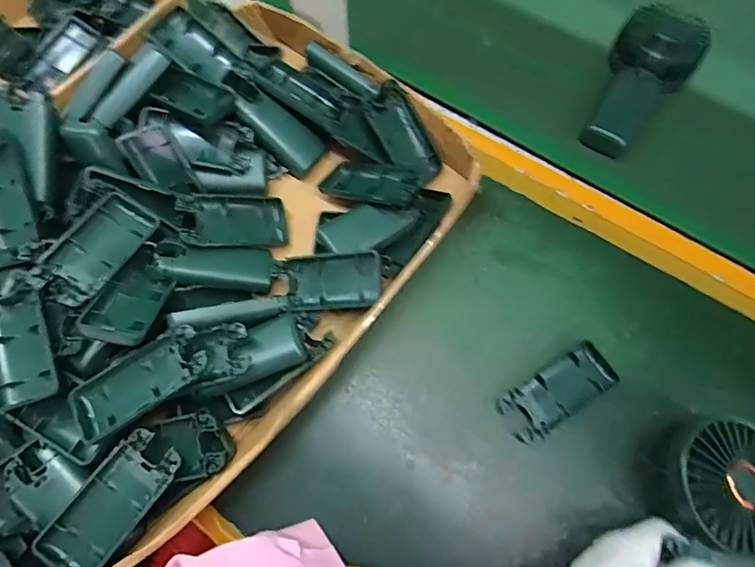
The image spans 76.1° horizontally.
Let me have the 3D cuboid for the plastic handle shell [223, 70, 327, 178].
[{"bbox_3d":[-0.098,-0.149,0.452,0.102,0.017,0.038,43,70,-16],"label":"plastic handle shell"}]

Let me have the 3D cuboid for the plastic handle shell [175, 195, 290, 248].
[{"bbox_3d":[-0.122,-0.054,0.419,0.094,0.013,0.049,-5,71,-39],"label":"plastic handle shell"}]

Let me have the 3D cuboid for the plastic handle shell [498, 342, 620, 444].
[{"bbox_3d":[0.143,0.086,0.383,0.090,0.017,0.041,-30,71,-11],"label":"plastic handle shell"}]

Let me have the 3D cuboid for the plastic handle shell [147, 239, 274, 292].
[{"bbox_3d":[-0.136,-0.017,0.401,0.094,0.022,0.037,7,67,-15],"label":"plastic handle shell"}]

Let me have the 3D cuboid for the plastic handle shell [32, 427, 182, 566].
[{"bbox_3d":[-0.180,0.150,0.329,0.045,0.016,0.094,33,71,13],"label":"plastic handle shell"}]

